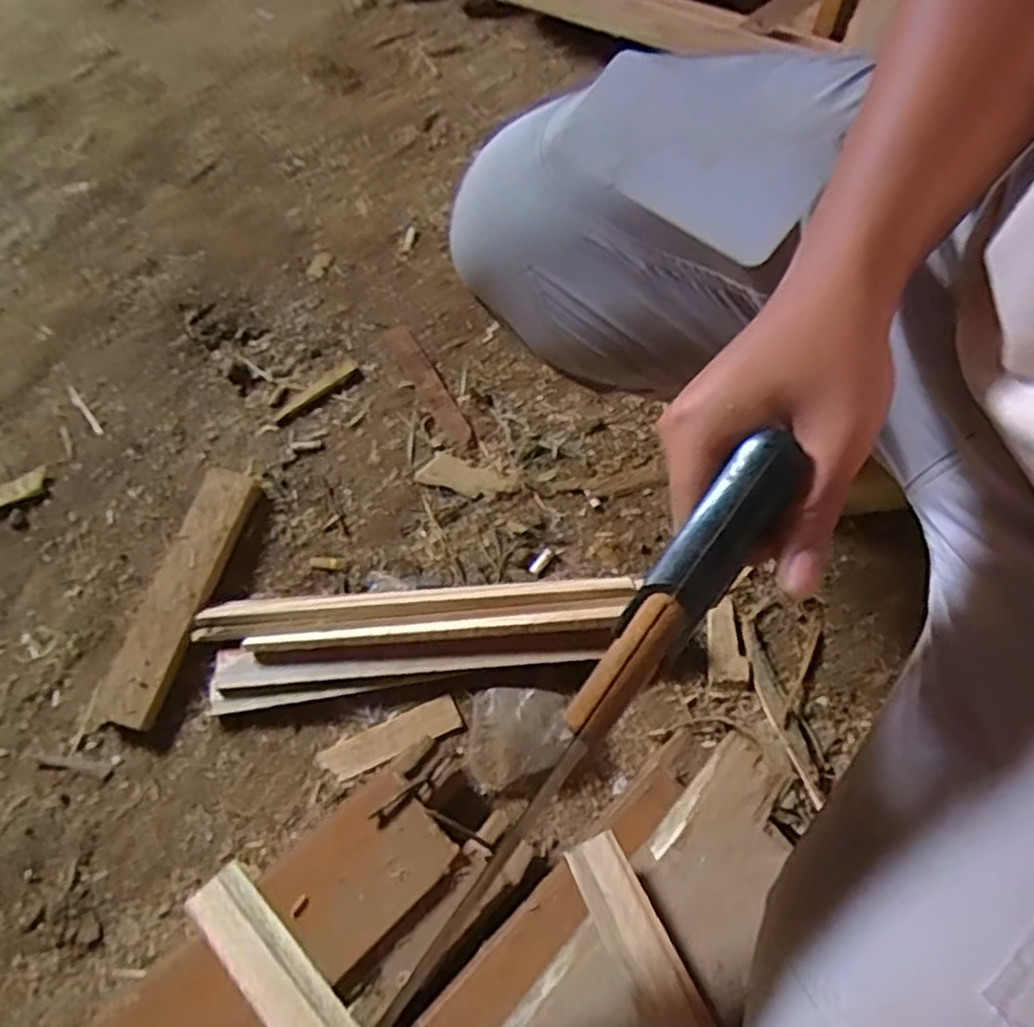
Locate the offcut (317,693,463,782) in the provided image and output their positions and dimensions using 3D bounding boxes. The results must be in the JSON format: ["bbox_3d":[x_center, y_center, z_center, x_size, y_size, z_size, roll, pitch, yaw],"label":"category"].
[{"bbox_3d":[-0.111,0.198,0.656,0.123,0.004,0.032,-23,63,-10],"label":"offcut"}]

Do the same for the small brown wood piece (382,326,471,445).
[{"bbox_3d":[-0.097,-0.142,0.807,0.029,0.004,0.169,-28,64,-12],"label":"small brown wood piece"}]

